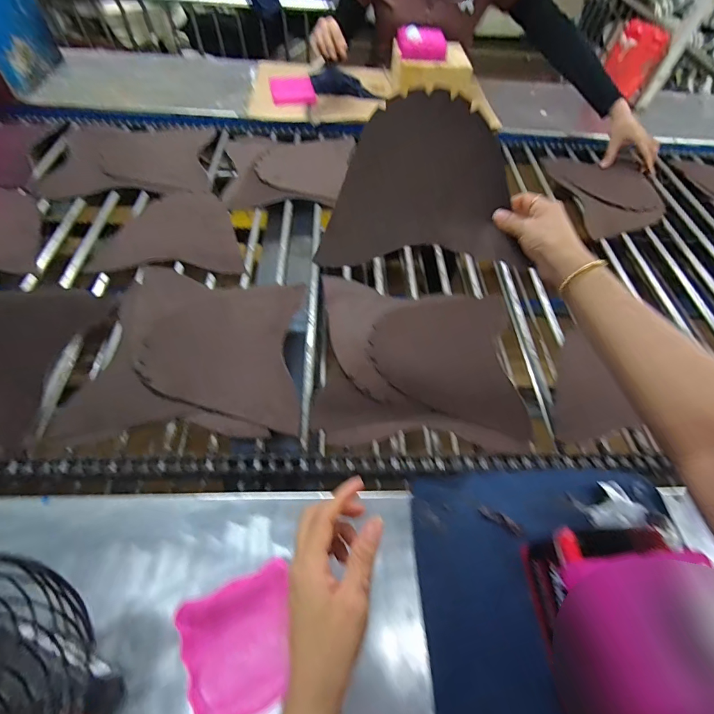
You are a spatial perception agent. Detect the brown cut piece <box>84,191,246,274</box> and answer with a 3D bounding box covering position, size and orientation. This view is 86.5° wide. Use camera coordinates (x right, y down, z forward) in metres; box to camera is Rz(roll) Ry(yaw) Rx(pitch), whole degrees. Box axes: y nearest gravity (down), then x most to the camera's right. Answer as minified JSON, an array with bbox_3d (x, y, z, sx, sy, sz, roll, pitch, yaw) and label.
[{"bbox_3d":[-0.329,-0.232,0.698,0.251,0.010,0.210,-2,58,-1],"label":"brown cut piece"}]

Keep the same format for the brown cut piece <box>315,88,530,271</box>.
[{"bbox_3d":[0.076,-0.219,0.467,0.234,0.022,0.206,-1,91,4],"label":"brown cut piece"}]

